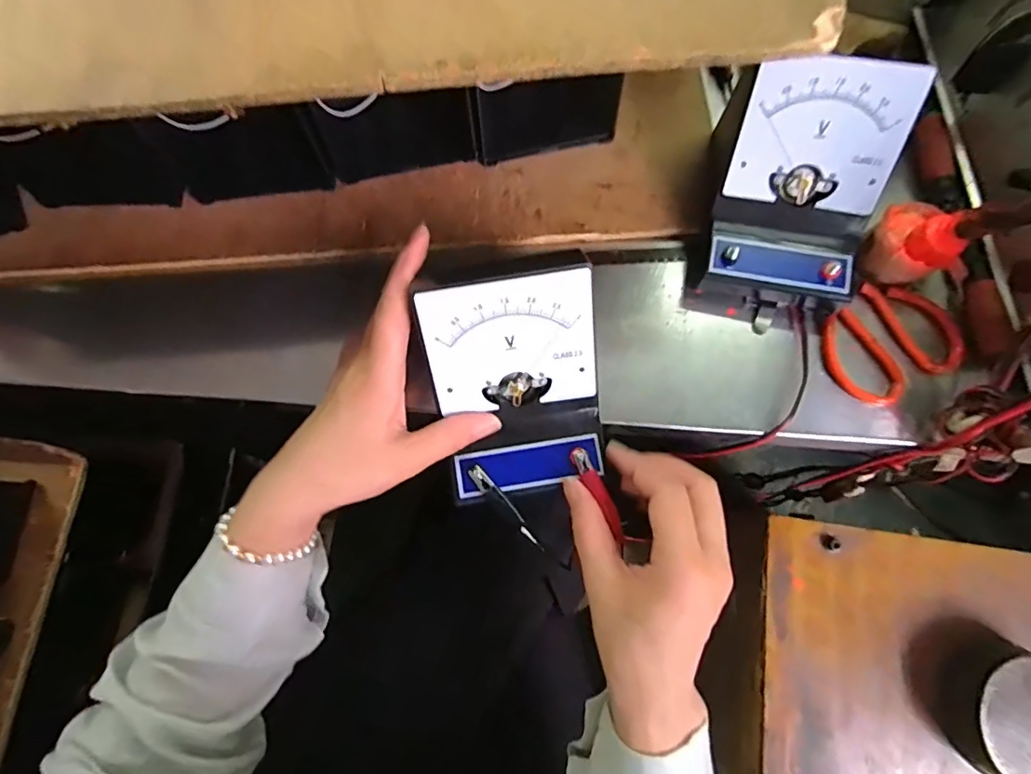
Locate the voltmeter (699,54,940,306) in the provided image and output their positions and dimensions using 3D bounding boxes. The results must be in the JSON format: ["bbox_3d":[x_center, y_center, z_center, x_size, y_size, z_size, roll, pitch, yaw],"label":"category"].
[{"bbox_3d":[0.178,-0.118,0.322,0.105,0.096,0.108,9,75,3],"label":"voltmeter"}]

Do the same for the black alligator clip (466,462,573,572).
[{"bbox_3d":[-0.006,0.070,0.301,0.008,0.008,0.056,-41,78,-10],"label":"black alligator clip"}]

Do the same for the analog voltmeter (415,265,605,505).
[{"bbox_3d":[0.003,0.002,0.287,0.090,0.075,0.100,-10,75,-2],"label":"analog voltmeter"}]

